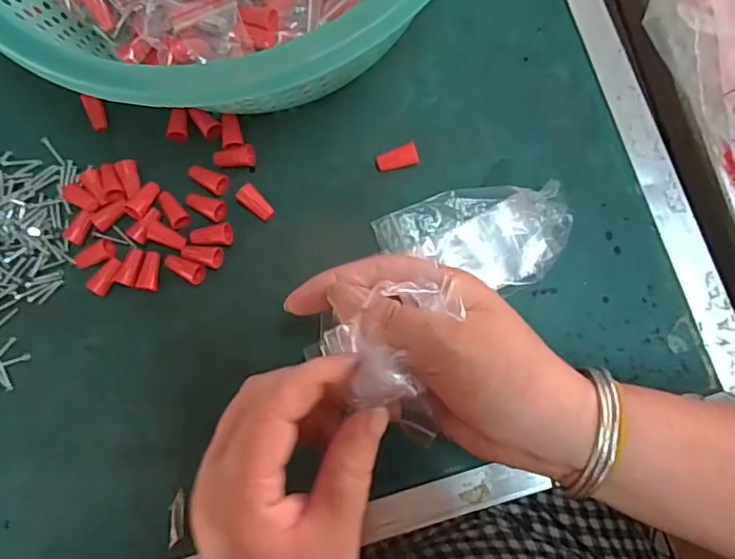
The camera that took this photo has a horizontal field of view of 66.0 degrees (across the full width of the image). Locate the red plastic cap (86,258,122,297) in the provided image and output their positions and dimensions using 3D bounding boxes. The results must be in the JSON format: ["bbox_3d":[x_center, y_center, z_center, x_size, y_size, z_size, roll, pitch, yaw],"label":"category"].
[{"bbox_3d":[-0.152,-0.002,0.328,0.012,0.008,0.023,32,87,8],"label":"red plastic cap"}]

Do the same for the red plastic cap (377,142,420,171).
[{"bbox_3d":[0.017,-0.069,0.323,0.023,0.006,0.012,-16,82,3],"label":"red plastic cap"}]

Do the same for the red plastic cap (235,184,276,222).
[{"bbox_3d":[-0.065,-0.044,0.325,0.012,0.007,0.024,-44,81,-1],"label":"red plastic cap"}]

